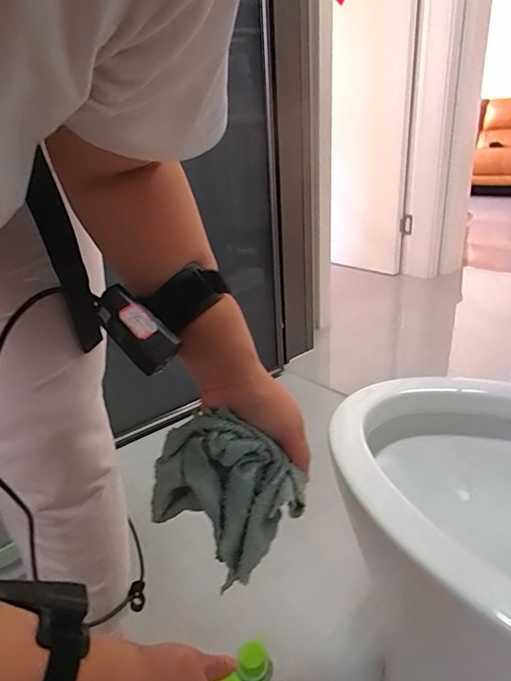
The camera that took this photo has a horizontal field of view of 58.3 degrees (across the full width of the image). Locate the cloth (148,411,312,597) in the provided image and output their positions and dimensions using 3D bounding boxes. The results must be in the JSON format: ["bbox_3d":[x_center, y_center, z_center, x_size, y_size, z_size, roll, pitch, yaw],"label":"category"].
[{"bbox_3d":[-0.023,0.114,0.347,0.109,0.092,0.059,6,24,18],"label":"cloth"}]

